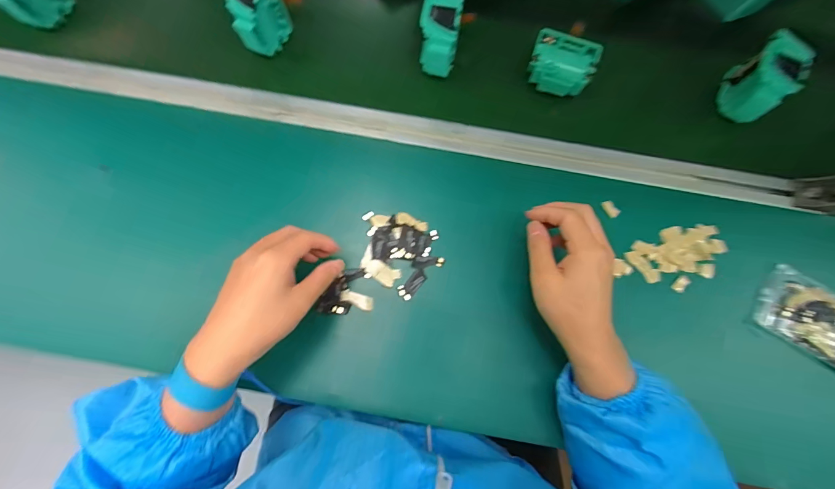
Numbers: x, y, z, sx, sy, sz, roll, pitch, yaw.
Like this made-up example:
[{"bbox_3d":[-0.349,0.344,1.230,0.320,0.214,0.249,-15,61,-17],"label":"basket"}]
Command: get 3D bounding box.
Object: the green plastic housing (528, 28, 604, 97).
[{"bbox_3d":[0.172,-0.214,0.436,0.073,0.026,0.063,18,77,4],"label":"green plastic housing"}]

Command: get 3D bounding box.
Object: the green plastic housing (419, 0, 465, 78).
[{"bbox_3d":[0.026,-0.244,0.430,0.042,0.069,0.072,11,76,3],"label":"green plastic housing"}]

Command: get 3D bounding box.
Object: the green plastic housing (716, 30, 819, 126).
[{"bbox_3d":[0.388,-0.182,0.411,0.035,0.076,0.081,23,77,6],"label":"green plastic housing"}]

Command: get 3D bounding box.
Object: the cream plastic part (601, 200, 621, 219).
[{"bbox_3d":[0.221,-0.041,0.417,0.012,0.008,0.021,-37,79,-9],"label":"cream plastic part"}]

